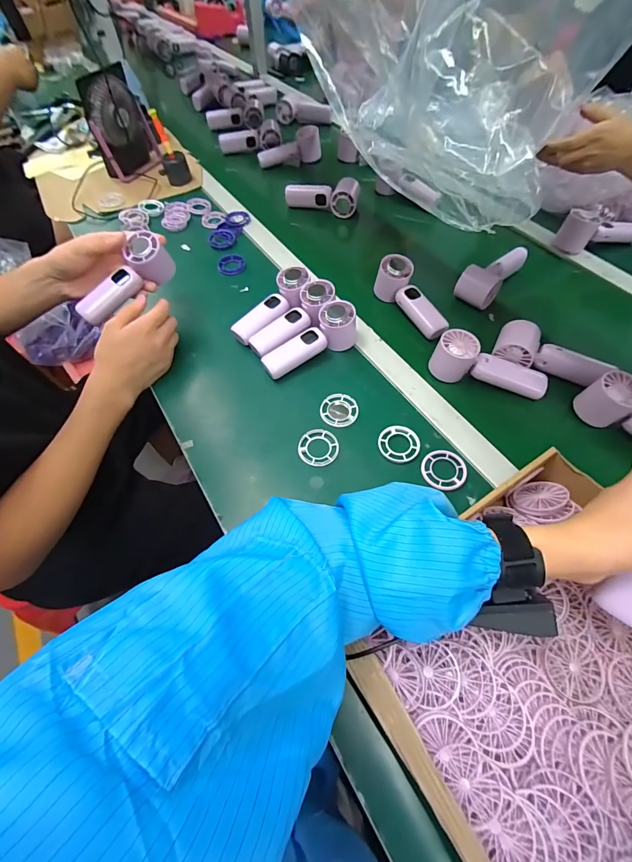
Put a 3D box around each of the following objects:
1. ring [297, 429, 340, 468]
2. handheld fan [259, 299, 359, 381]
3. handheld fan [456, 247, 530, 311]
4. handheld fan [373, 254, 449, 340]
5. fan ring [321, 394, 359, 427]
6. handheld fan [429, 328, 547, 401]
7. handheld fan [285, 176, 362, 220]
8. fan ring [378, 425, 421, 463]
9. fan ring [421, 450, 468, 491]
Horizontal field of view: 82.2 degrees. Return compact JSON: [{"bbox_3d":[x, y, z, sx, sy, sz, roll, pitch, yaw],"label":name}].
[{"bbox_3d":[0.004,0.022,0.476,0.052,0.009,0.054,-1,60,2],"label":"ring"},{"bbox_3d":[-0.009,-0.136,0.542,0.154,0.056,0.051,-29,63,-13],"label":"handheld fan"},{"bbox_3d":[0.297,-0.267,0.612,0.066,0.047,0.153,34,67,20],"label":"handheld fan"},{"bbox_3d":[0.156,-0.213,0.592,0.047,0.055,0.154,-30,76,-14],"label":"handheld fan"},{"bbox_3d":[0.033,-0.029,0.505,0.052,0.006,0.052,-1,60,2],"label":"fan ring"},{"bbox_3d":[0.243,-0.092,0.506,0.154,0.048,0.052,15,62,11],"label":"handheld fan"},{"bbox_3d":[0.014,-0.495,0.768,0.155,0.050,0.059,15,62,11],"label":"handheld fan"},{"bbox_3d":[0.108,0.017,0.473,0.052,0.009,0.053,-1,60,2],"label":"fan ring"},{"bbox_3d":[0.159,0.048,0.449,0.053,0.004,0.053,-1,60,2],"label":"fan ring"}]

